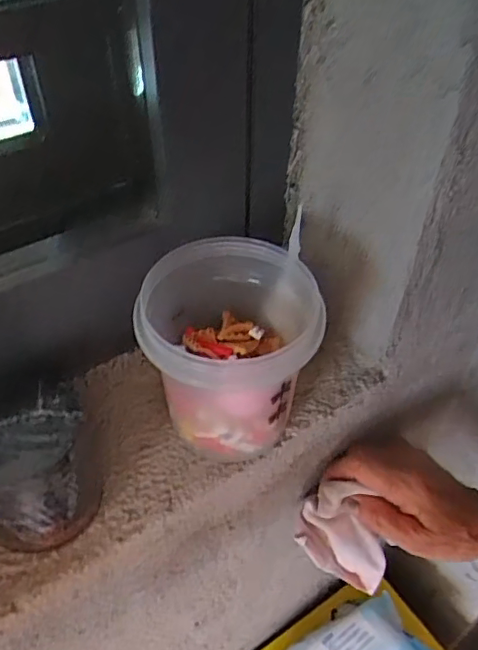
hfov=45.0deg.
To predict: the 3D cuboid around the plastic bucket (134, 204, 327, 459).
[{"bbox_3d":[-0.004,0.018,0.331,0.094,0.096,0.093,-2,45,-2],"label":"plastic bucket"}]

